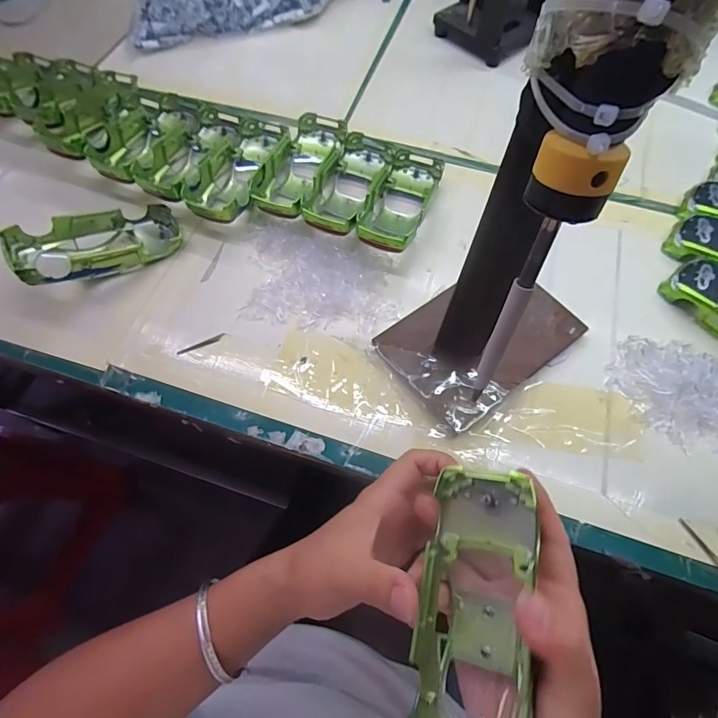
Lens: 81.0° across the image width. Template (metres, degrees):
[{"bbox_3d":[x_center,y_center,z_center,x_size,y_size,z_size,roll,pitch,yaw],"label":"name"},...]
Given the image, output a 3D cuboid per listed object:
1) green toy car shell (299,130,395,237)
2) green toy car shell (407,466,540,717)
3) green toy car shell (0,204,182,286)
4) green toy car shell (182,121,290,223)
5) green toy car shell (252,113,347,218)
[{"bbox_3d":[-0.008,-0.170,0.404,0.056,0.030,0.134,18,65,8],"label":"green toy car shell"},{"bbox_3d":[0.059,0.128,0.212,0.050,0.036,0.137,2,68,27],"label":"green toy car shell"},{"bbox_3d":[-0.225,-0.102,0.366,0.129,0.044,0.063,-33,69,-15],"label":"green toy car shell"},{"bbox_3d":[-0.115,-0.187,0.413,0.054,0.032,0.140,17,65,7],"label":"green toy car shell"},{"bbox_3d":[-0.057,-0.192,0.416,0.054,0.033,0.136,19,66,8],"label":"green toy car shell"}]

